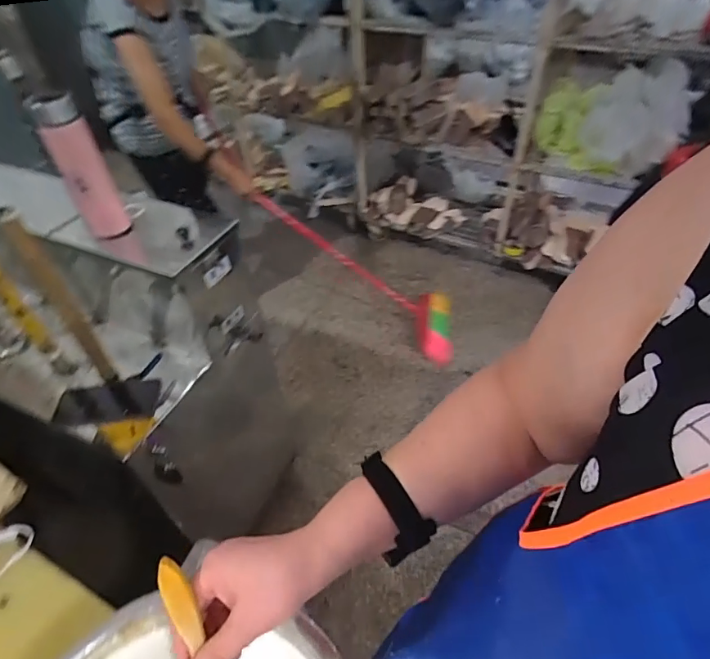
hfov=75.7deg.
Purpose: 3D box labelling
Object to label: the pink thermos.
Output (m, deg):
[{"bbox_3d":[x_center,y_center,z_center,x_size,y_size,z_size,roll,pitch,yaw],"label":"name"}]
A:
[{"bbox_3d":[-0.469,-0.278,0.790,0.073,0.234,0.066,-21,48,-20],"label":"pink thermos"}]

